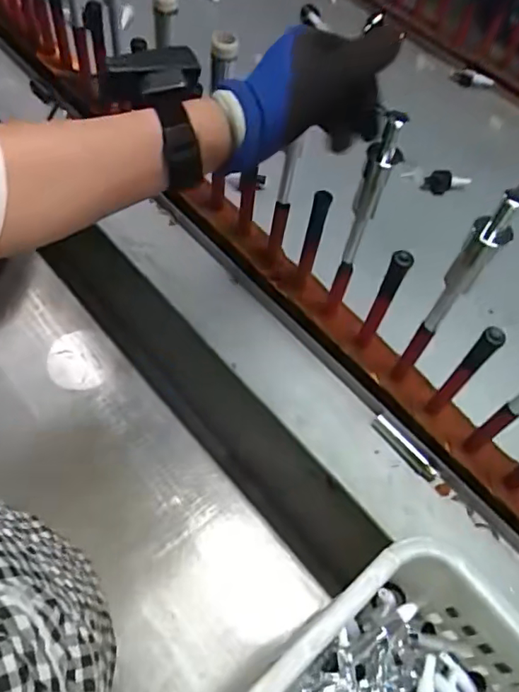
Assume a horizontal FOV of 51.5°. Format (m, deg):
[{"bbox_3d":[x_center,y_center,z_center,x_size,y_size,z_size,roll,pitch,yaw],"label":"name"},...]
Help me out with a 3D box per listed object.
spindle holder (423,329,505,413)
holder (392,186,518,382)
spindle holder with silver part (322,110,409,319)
[{"bbox_3d":[0.192,0.029,0.511,0.018,0.145,0.025,39,68,19],"label":"spindle holder"},{"bbox_3d":[0.168,-0.037,0.482,0.027,0.259,0.039,30,65,15],"label":"holder"},{"bbox_3d":[0.096,-0.107,0.517,0.029,0.252,0.030,21,63,10],"label":"spindle holder with silver part"}]

